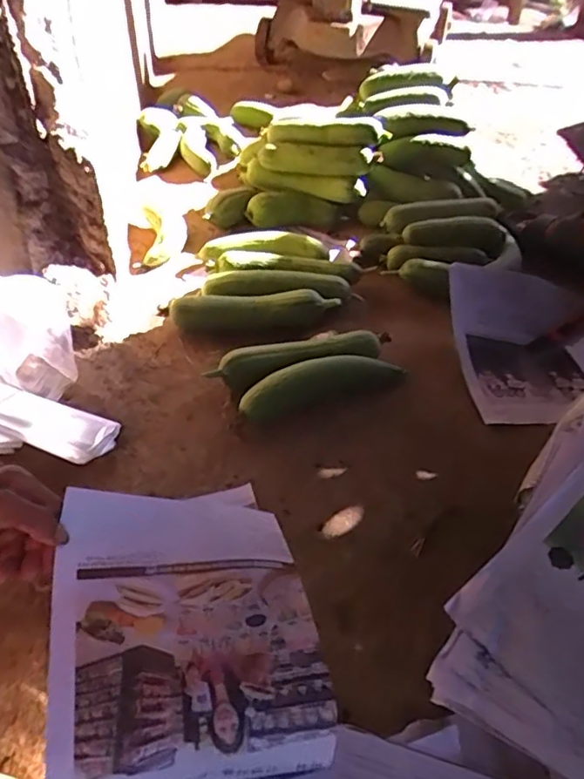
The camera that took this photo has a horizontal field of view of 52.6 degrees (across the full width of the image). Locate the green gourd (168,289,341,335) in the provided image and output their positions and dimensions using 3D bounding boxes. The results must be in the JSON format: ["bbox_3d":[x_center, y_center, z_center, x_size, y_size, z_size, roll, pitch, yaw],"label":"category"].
[{"bbox_3d":[-0.055,-0.110,0.858,0.241,0.043,0.048,-3,44,-4],"label":"green gourd"}]

